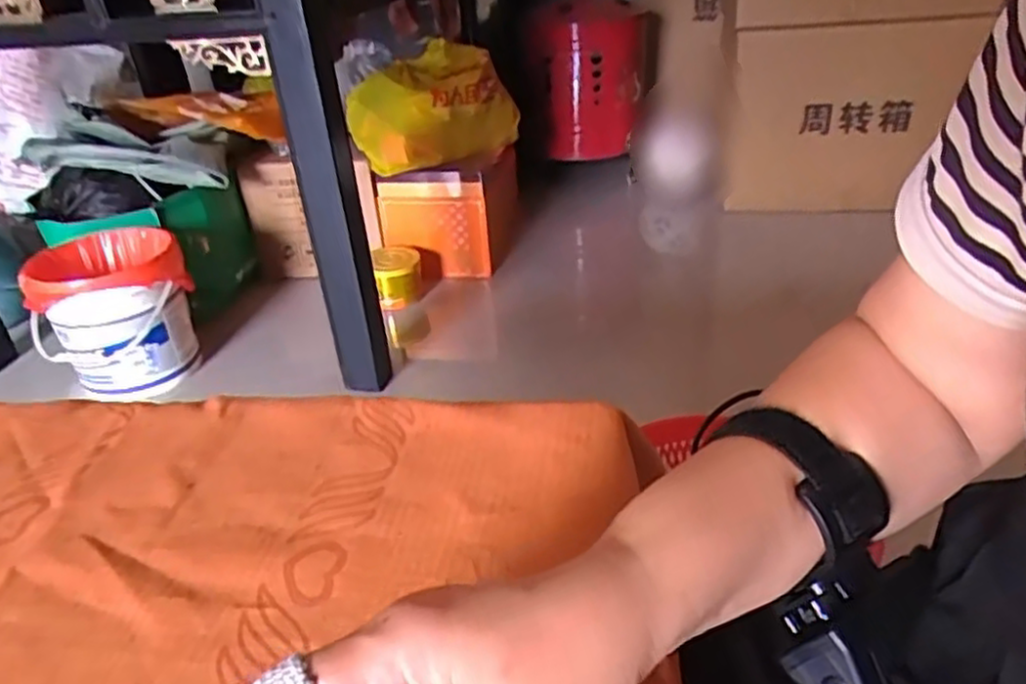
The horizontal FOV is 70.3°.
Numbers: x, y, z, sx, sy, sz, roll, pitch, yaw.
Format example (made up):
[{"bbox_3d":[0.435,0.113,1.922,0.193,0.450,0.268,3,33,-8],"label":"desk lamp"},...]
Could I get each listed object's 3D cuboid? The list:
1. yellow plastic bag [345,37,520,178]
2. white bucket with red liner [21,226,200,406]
[{"bbox_3d":[-0.192,-0.569,1.770,0.199,0.261,0.438,15,35,31],"label":"yellow plastic bag"},{"bbox_3d":[-0.767,-0.053,1.412,0.281,0.269,0.223,-24,34,-29],"label":"white bucket with red liner"}]

